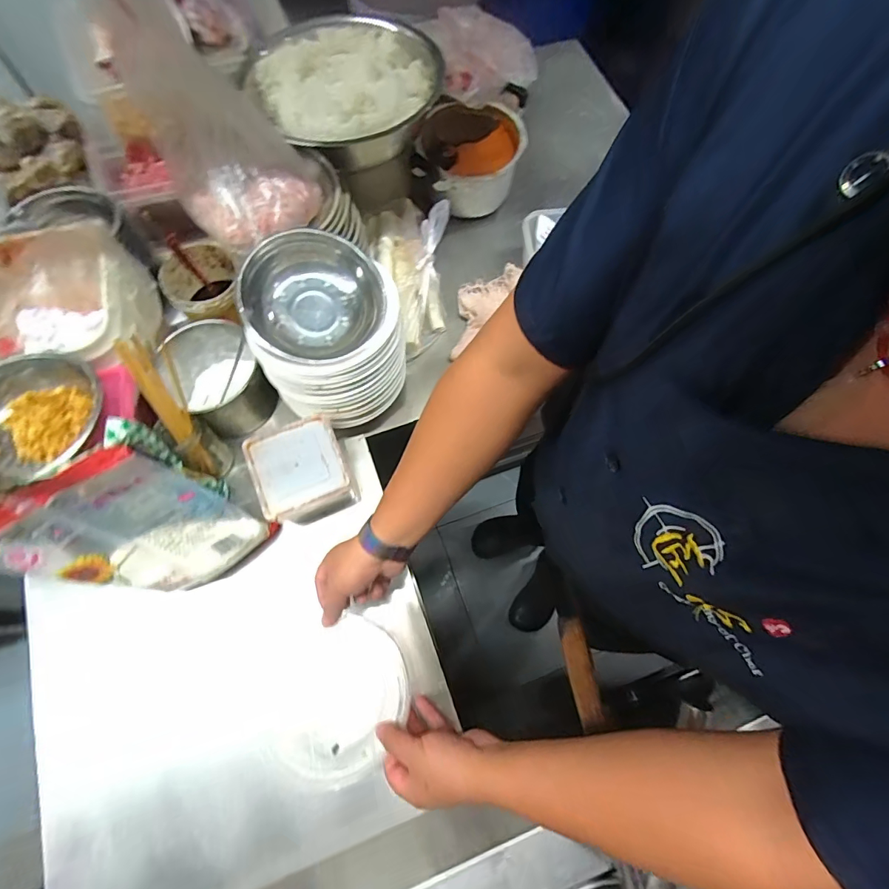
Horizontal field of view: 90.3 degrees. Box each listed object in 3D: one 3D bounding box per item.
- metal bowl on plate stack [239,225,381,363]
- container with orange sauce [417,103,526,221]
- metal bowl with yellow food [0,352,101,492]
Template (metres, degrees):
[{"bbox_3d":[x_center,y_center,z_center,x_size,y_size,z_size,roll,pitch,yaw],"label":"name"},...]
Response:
[{"bbox_3d":[-0.174,-0.196,0.590,0.184,0.073,0.177,-21,77,-21],"label":"metal bowl on plate stack"},{"bbox_3d":[0.051,-0.538,0.837,0.194,0.127,0.181,1,71,-2],"label":"container with orange sauce"},{"bbox_3d":[-0.483,-0.026,0.514,0.161,0.060,0.169,1,71,-2],"label":"metal bowl with yellow food"}]

